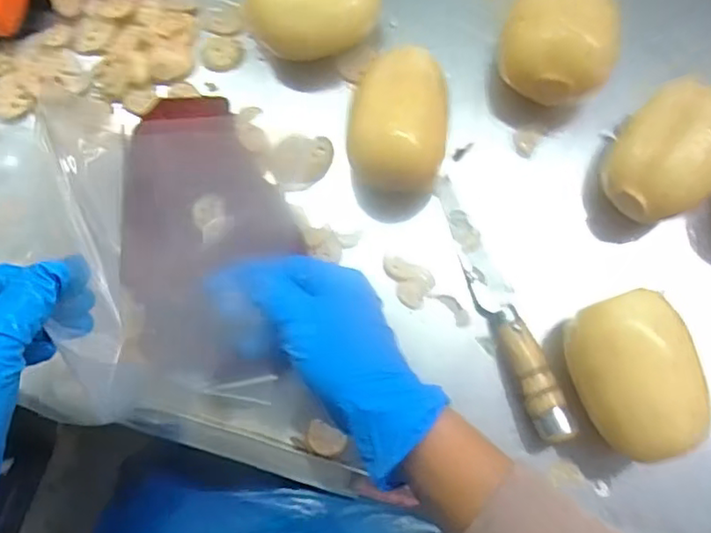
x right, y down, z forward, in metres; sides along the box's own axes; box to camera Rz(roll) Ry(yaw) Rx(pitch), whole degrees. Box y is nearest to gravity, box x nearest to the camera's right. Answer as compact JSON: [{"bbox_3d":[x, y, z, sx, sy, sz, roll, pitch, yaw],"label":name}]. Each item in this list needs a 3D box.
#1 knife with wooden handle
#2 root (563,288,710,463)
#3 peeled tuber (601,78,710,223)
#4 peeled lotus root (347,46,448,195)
[{"bbox_3d":[0.102,0.024,0.445,0.024,0.030,0.202,-21,78,-3],"label":"knife with wooden handle"},{"bbox_3d":[0.180,0.072,0.409,0.064,0.071,0.099,-18,77,-2],"label":"root"},{"bbox_3d":[0.221,-0.077,0.442,0.073,0.073,0.094,40,81,10],"label":"peeled tuber"},{"bbox_3d":[0.031,-0.104,0.455,0.073,0.064,0.101,-1,77,1],"label":"peeled lotus root"}]

